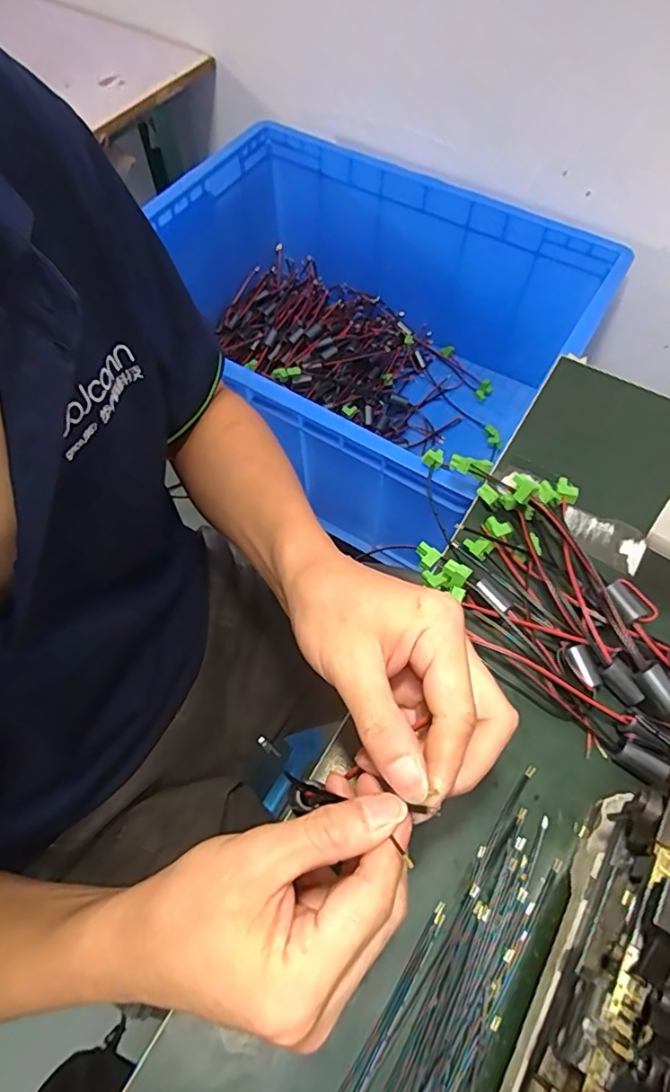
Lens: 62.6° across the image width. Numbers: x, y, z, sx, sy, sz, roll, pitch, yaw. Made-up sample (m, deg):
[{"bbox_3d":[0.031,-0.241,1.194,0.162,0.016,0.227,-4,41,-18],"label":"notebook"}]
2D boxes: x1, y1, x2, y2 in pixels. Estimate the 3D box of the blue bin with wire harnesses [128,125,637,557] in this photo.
[{"bbox_3d":[0.023,-0.249,0.724,0.526,0.243,0.420,26,66,14],"label":"blue bin with wire harnesses"}]

